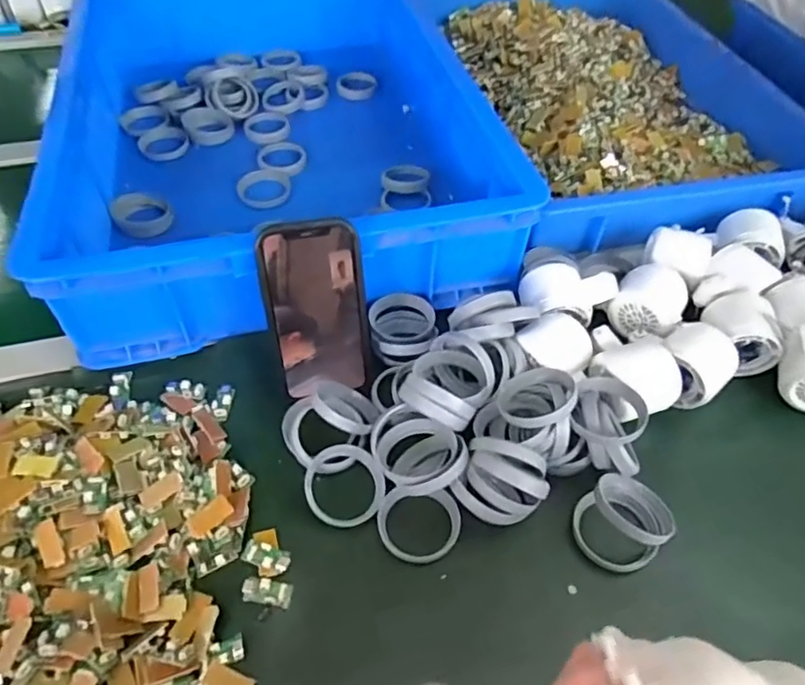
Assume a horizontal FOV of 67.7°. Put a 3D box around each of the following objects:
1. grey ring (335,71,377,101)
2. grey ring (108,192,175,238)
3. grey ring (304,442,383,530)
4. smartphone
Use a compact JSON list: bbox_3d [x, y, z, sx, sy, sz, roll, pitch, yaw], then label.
[{"bbox_3d":[-0.063,-0.362,0.840,0.056,0.020,0.059,0,51,1],"label":"grey ring"},{"bbox_3d":[-0.279,-0.141,0.643,0.058,0.018,0.069,-21,54,-17],"label":"grey ring"},{"bbox_3d":[-0.042,0.104,0.439,0.057,0.013,0.059,1,51,-1],"label":"grey ring"},{"bbox_3d":[-0.066,-0.025,0.468,0.075,0.139,0.006,-10,26,-7],"label":"smartphone"}]

